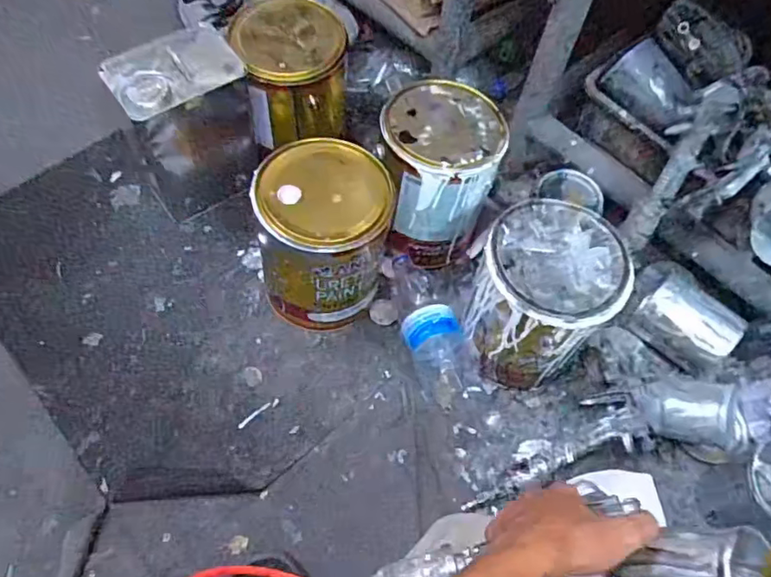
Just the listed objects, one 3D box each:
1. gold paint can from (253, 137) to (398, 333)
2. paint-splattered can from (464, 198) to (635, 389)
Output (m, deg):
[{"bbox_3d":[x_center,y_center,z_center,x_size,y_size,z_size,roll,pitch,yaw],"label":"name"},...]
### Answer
[{"bbox_3d":[-0.079,-0.061,0.745,0.157,0.211,0.169,11,63,2],"label":"gold paint can"},{"bbox_3d":[0.187,0.012,0.725,0.157,0.207,0.156,2,63,-3],"label":"paint-splattered can"}]

